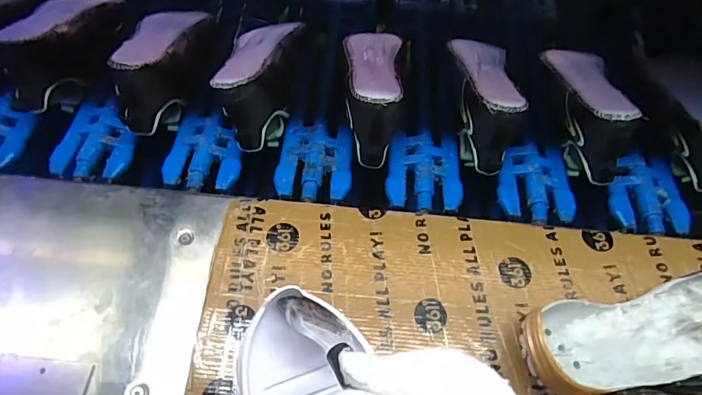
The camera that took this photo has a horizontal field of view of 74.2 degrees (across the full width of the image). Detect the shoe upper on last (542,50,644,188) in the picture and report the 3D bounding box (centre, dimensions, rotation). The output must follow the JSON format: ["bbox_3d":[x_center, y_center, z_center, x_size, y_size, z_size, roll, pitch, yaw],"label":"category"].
[{"bbox_3d":[0.299,-0.121,0.586,0.067,0.091,0.215,2,57,-1],"label":"shoe upper on last"}]

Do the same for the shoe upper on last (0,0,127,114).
[{"bbox_3d":[-0.382,-0.205,0.603,0.078,0.105,0.219,10,57,4],"label":"shoe upper on last"}]

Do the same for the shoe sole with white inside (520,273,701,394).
[{"bbox_3d":[0.275,0.129,0.419,0.254,0.060,0.096,-9,58,-9],"label":"shoe sole with white inside"}]

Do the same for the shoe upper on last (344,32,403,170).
[{"bbox_3d":[0.025,-0.143,0.598,0.076,0.102,0.210,6,57,1],"label":"shoe upper on last"}]

